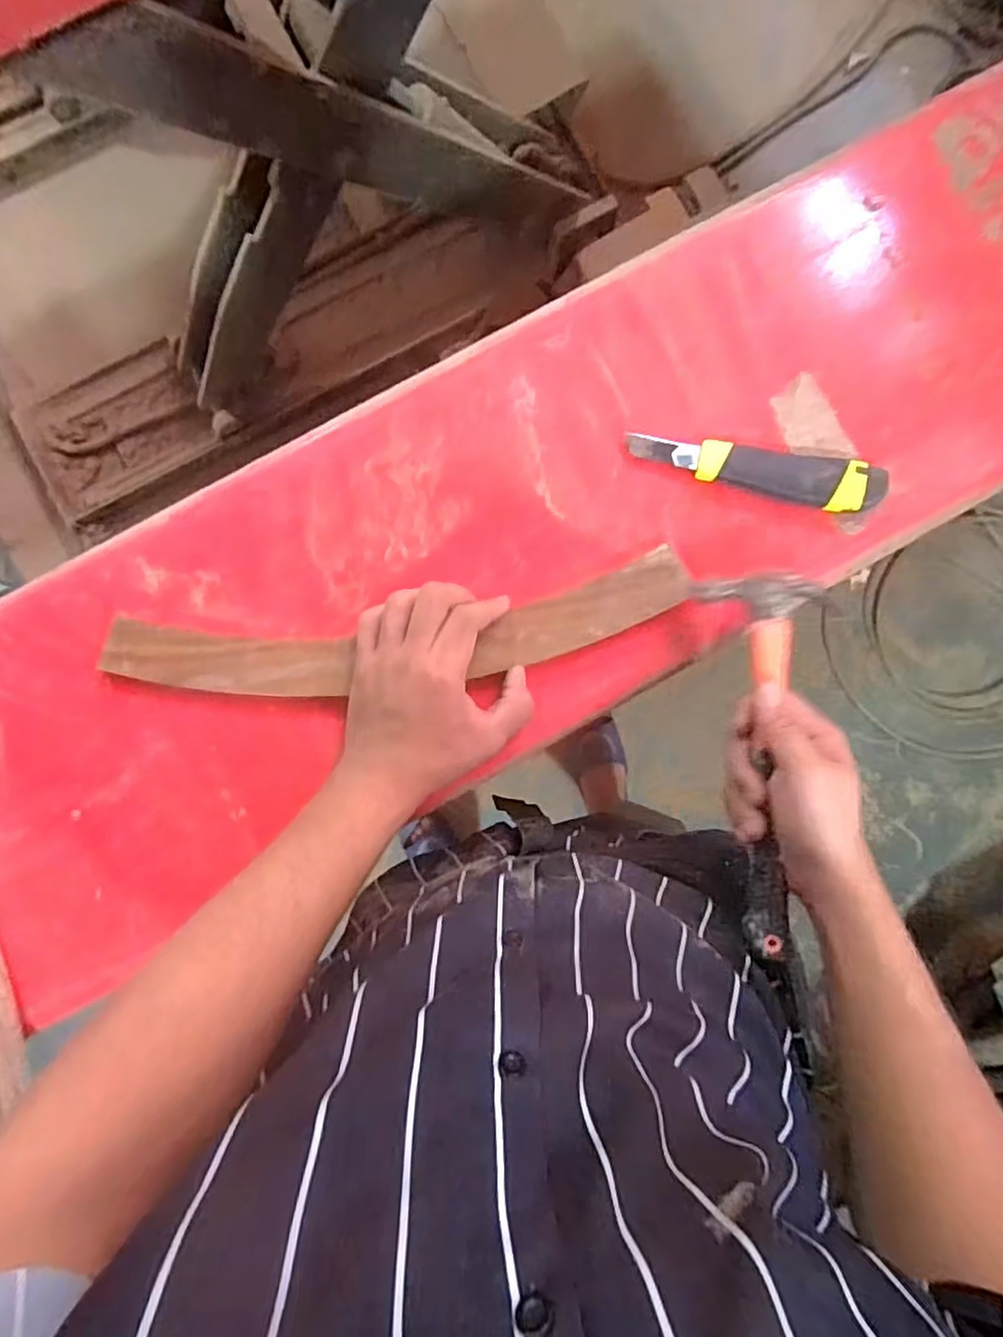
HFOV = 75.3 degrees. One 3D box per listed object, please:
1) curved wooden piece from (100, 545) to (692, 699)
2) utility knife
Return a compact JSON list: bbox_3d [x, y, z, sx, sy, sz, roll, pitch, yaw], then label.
[{"bbox_3d":[-0.079,-0.024,0.489,0.433,0.017,0.075,-5,86,0],"label":"curved wooden piece"},{"bbox_3d":[0.202,-0.158,0.522,0.201,0.019,0.039,12,86,1],"label":"utility knife"}]

